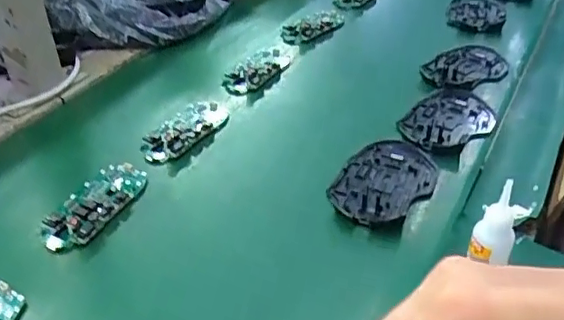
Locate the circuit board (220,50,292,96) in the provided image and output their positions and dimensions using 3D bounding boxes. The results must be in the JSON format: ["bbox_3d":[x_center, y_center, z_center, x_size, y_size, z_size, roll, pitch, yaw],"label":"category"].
[{"bbox_3d":[-0.026,-0.102,0.625,0.045,0.015,0.105,16,39,23],"label":"circuit board"}]

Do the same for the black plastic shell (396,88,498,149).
[{"bbox_3d":[0.158,-0.038,0.536,0.071,0.009,0.105,23,42,30],"label":"black plastic shell"}]

